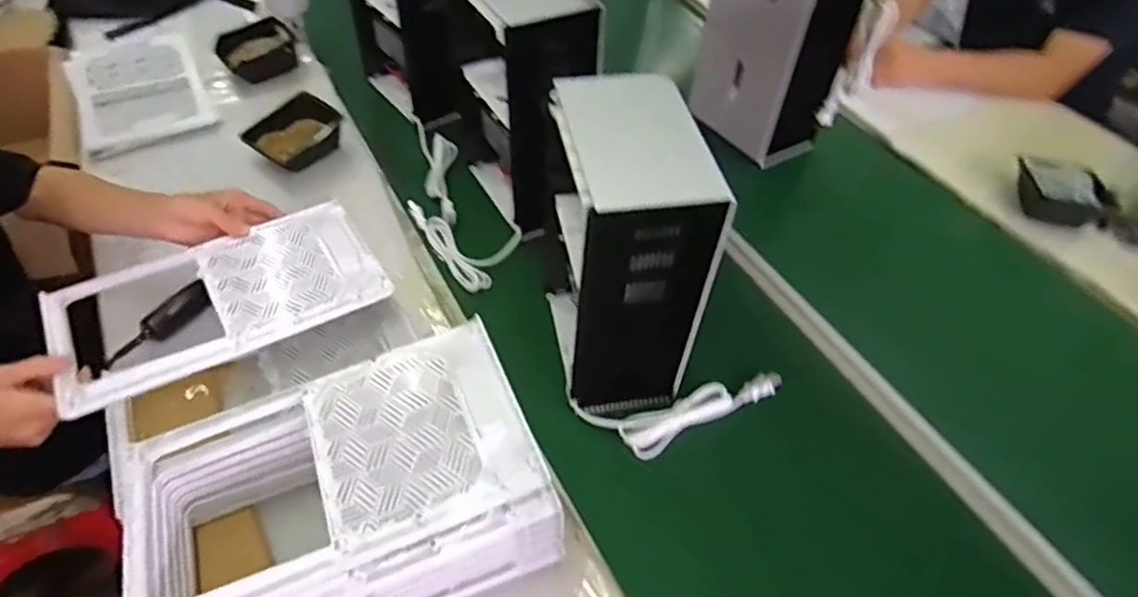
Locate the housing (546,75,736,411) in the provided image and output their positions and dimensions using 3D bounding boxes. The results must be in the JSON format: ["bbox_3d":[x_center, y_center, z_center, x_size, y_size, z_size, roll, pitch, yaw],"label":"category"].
[{"bbox_3d":[0.063,-0.046,0.758,0.136,0.337,0.191,-4,50,-7],"label":"housing"}]

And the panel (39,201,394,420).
[{"bbox_3d":[-0.409,-0.012,0.781,0.345,0.034,0.206,-24,55,-22],"label":"panel"}]

